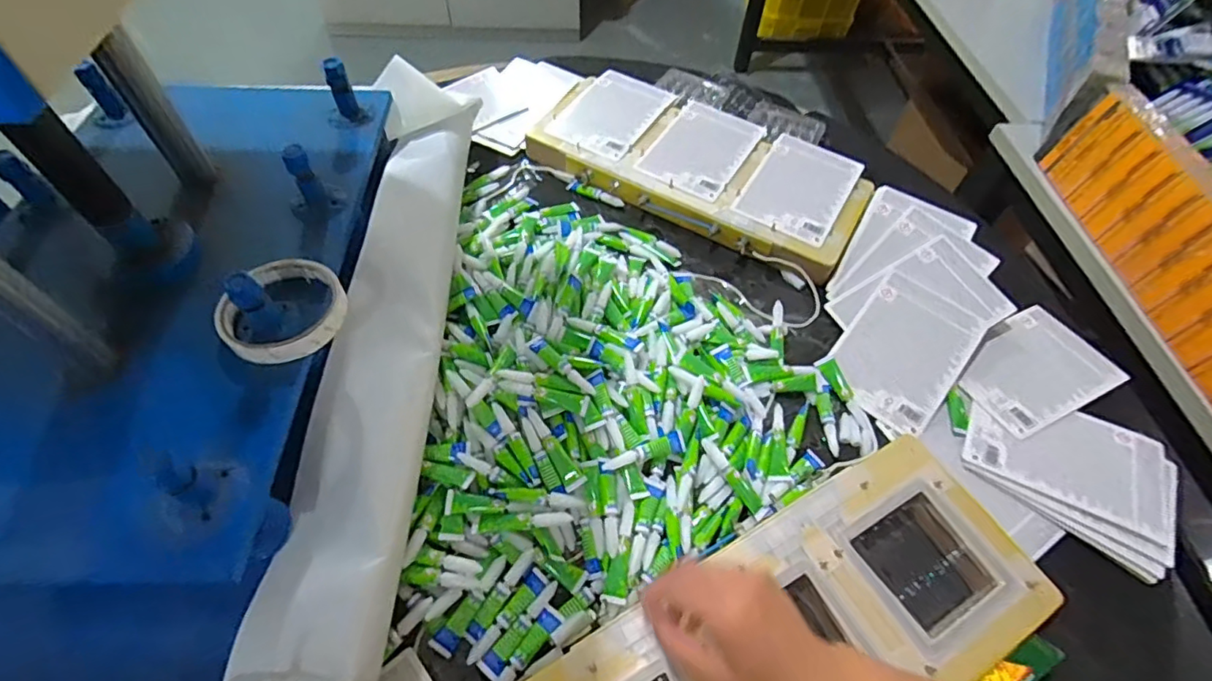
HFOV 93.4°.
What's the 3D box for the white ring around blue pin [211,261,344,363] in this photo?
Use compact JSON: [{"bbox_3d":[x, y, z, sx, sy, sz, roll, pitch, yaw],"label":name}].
[{"bbox_3d":[-0.246,-0.025,0.437,0.087,0.015,0.092,1,56,-2],"label":"white ring around blue pin"}]

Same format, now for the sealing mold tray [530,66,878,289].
[{"bbox_3d":[0.121,-0.234,0.750,0.423,0.033,0.197,27,58,15],"label":"sealing mold tray"}]

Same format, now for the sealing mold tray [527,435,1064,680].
[{"bbox_3d":[0.139,0.233,0.427,0.418,0.023,0.173,-23,60,-17],"label":"sealing mold tray"}]

